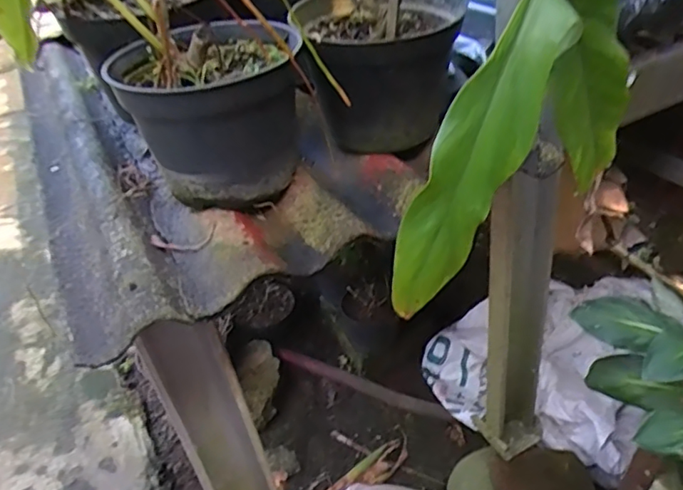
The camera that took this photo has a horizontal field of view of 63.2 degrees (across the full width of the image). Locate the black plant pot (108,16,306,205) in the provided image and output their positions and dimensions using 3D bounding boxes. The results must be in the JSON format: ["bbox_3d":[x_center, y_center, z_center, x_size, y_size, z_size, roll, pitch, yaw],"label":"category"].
[{"bbox_3d":[-0.102,-0.102,0.448,0.127,0.123,0.148,-19,38,-16],"label":"black plant pot"}]

